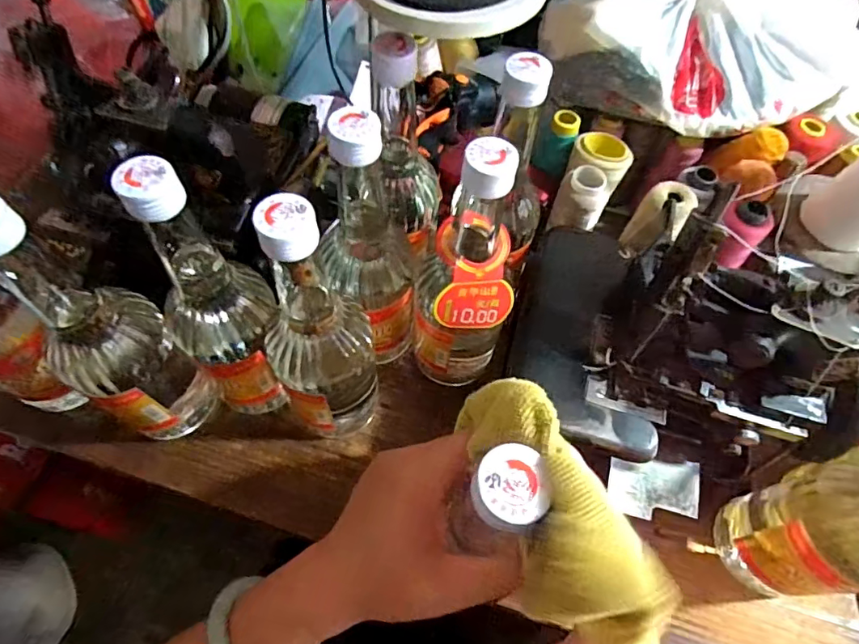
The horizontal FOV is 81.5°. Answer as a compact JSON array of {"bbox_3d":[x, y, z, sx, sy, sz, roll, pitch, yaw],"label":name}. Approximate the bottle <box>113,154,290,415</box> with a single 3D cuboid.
[{"bbox_3d":[-0.146,-0.008,0.346,0.067,0.240,0.061,-40,70,-22],"label":"bottle"}]

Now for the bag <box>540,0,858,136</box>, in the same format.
[{"bbox_3d":[0.251,-0.257,0.455,0.280,0.114,0.142,14,61,5],"label":"bag"}]

